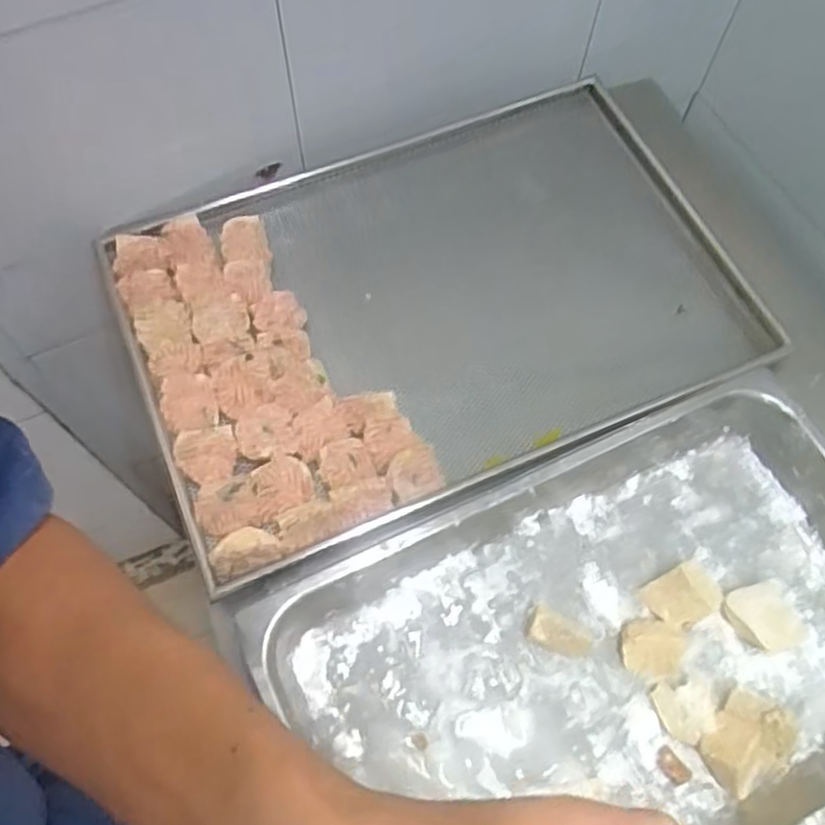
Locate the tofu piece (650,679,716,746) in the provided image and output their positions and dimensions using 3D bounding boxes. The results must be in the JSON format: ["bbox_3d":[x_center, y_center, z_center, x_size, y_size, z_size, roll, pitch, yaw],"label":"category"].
[{"bbox_3d":[0.220,0.240,0.577,0.045,0.010,0.045,-8,65,-5],"label":"tofu piece"}]

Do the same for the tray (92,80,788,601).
[{"bbox_3d":[0.022,-0.111,0.741,0.591,0.064,0.401,-21,67,-11],"label":"tray"}]

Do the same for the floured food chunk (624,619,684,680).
[{"bbox_3d":[0.201,0.196,0.599,0.050,0.029,0.048,-16,66,-9],"label":"floured food chunk"}]

